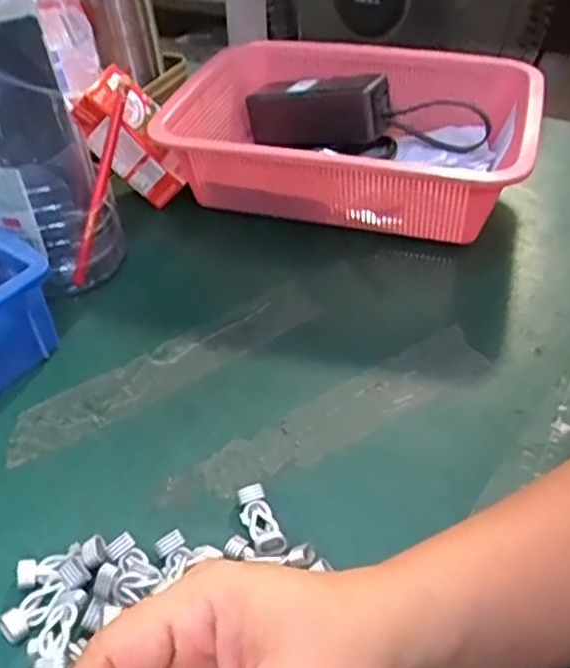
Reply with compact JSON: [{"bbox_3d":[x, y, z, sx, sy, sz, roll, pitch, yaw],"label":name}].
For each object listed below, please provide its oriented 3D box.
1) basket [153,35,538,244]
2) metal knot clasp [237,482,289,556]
[{"bbox_3d":[0.065,-0.172,0.589,0.293,0.091,0.224,13,45,17],"label":"basket"},{"bbox_3d":[-0.013,0.099,0.351,0.016,0.011,0.044,-18,44,-15],"label":"metal knot clasp"}]

